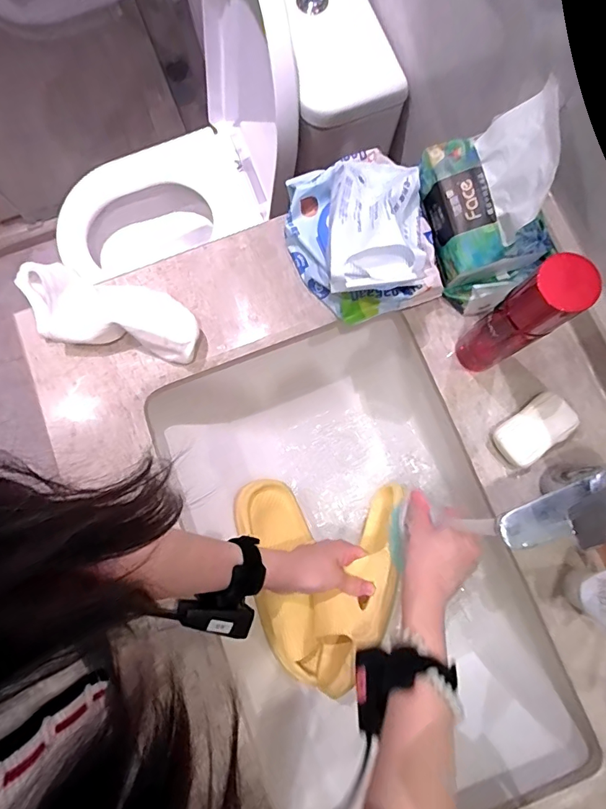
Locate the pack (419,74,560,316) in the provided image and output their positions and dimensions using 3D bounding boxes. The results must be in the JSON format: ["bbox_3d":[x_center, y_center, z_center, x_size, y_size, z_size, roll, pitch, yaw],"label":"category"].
[{"bbox_3d":[0.187,-0.189,0.437,0.099,0.128,0.157,-15,80,-2],"label":"pack"}]

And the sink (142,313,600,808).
[{"bbox_3d":[0.064,0.183,0.522,0.334,0.164,0.523,-21,82,-2],"label":"sink"}]

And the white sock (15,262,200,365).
[{"bbox_3d":[-0.213,-0.099,0.466,0.213,0.044,0.080,8,80,3],"label":"white sock"}]

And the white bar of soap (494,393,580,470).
[{"bbox_3d":[0.235,0.027,0.448,0.083,0.026,0.046,-37,83,-5],"label":"white bar of soap"}]

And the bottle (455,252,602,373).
[{"bbox_3d":[0.187,-0.070,0.389,0.043,0.174,0.044,-34,81,-5],"label":"bottle"}]

